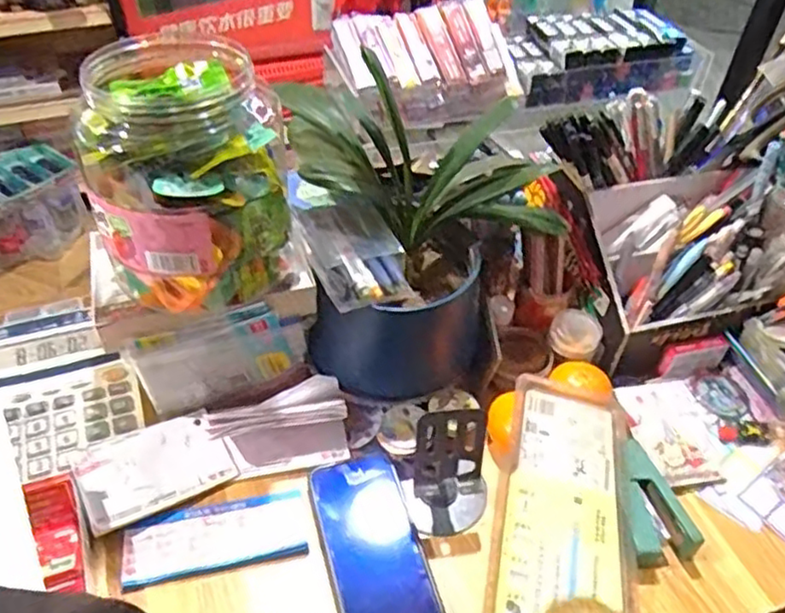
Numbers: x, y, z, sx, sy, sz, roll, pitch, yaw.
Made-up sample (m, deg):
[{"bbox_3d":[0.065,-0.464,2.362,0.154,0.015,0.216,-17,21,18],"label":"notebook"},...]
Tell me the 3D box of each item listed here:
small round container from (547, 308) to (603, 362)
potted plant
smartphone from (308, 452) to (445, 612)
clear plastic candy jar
[{"bbox_3d":[0.187,0.029,0.699,0.051,0.029,0.049,2,44,-2],"label":"small round container"},{"bbox_3d":[0.026,-0.084,0.682,0.239,0.227,0.255,-6,44,-10],"label":"potted plant"},{"bbox_3d":[-0.017,0.202,0.569,0.078,0.015,0.170,-13,53,-12],"label":"smartphone"},{"bbox_3d":[-0.157,-0.102,0.545,0.145,0.180,0.159,-7,45,-11],"label":"clear plastic candy jar"}]

